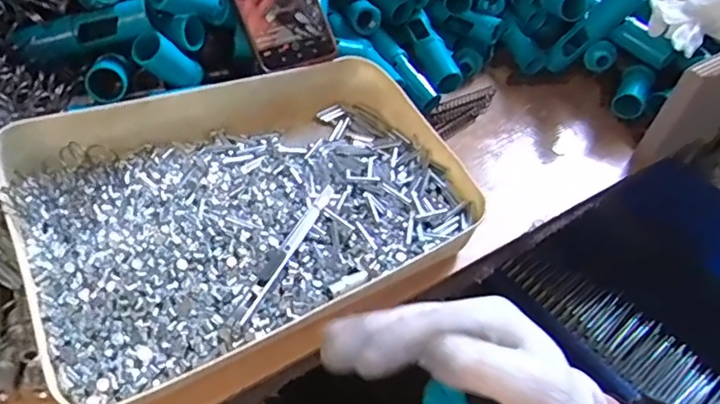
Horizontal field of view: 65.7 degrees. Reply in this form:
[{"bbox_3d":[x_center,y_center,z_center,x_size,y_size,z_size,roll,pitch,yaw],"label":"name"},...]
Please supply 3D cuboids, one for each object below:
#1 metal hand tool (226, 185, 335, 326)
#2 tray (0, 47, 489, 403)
[{"bbox_3d":[-0.050,0.032,0.393,0.012,0.011,0.135,22,49,12],"label":"metal hand tool"},{"bbox_3d":[-0.083,-0.009,0.440,0.328,0.068,0.252,-21,54,-23],"label":"tray"}]

